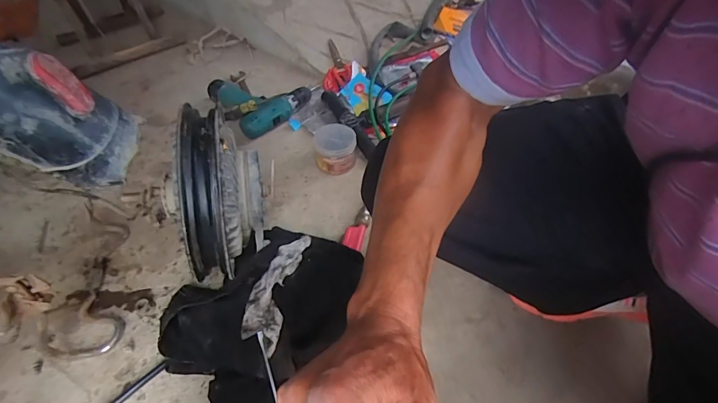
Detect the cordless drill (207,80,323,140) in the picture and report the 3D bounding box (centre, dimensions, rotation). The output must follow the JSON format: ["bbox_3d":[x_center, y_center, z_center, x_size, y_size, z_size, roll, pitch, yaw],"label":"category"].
[{"bbox_3d":[-0.222,-0.245,0.909,0.196,0.060,0.183,-35,56,-21],"label":"cordless drill"}]

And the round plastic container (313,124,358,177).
[{"bbox_3d":[-0.047,-0.107,0.800,0.084,0.061,0.083,-3,51,3],"label":"round plastic container"}]

